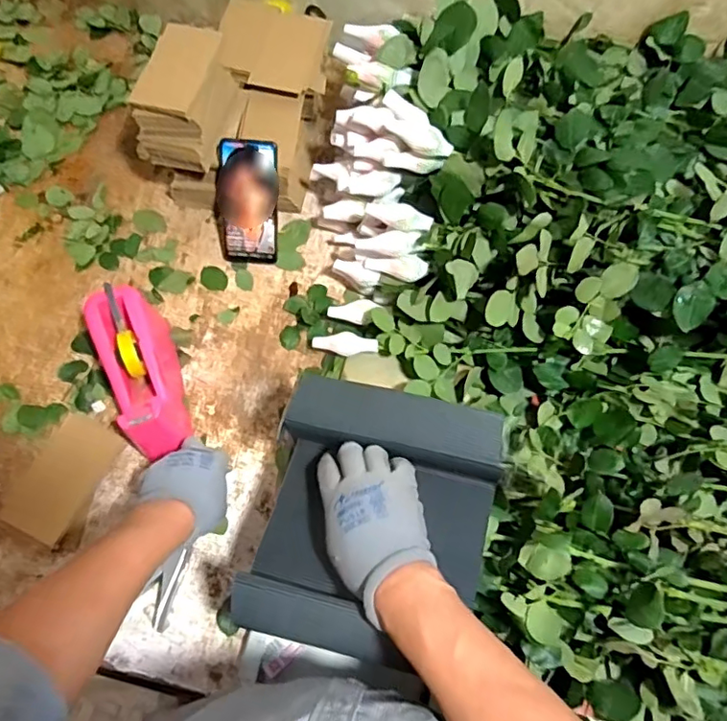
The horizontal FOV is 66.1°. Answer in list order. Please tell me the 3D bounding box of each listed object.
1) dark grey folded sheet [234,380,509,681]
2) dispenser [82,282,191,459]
[{"bbox_3d":[0.009,0.148,0.536,0.213,0.065,0.242,12,68,4],"label":"dark grey folded sheet"},{"bbox_3d":[-0.271,0.014,0.684,0.073,0.107,0.201,-19,82,-8],"label":"dispenser"}]

